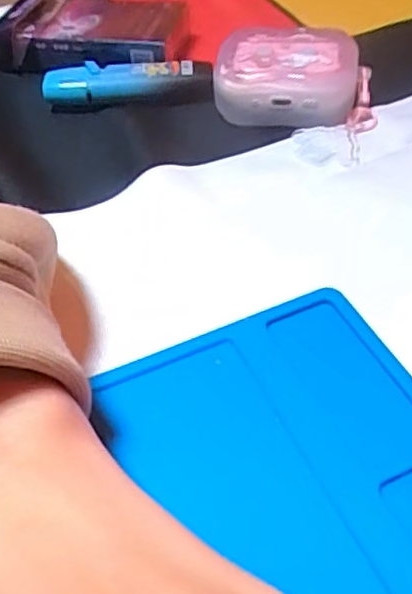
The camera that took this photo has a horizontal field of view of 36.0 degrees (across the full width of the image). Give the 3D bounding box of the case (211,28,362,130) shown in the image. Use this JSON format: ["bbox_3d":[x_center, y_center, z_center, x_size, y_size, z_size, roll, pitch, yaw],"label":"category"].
[{"bbox_3d":[0.038,-0.102,0.296,0.062,0.029,0.047,7,48,12],"label":"case"}]

